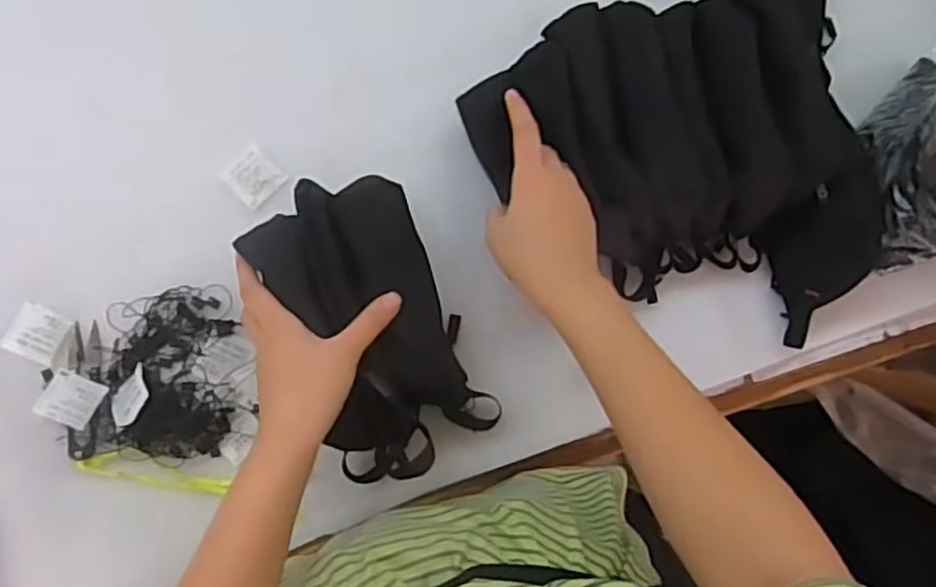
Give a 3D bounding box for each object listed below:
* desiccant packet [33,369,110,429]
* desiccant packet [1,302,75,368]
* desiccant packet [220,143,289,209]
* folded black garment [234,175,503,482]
[{"bbox_3d":[-0.300,0.079,0.549,0.042,0.010,0.035,22,82,-4],"label":"desiccant packet"},{"bbox_3d":[-0.332,0.031,0.560,0.042,0.007,0.039,24,82,-3],"label":"desiccant packet"},{"bbox_3d":[-0.177,-0.096,0.597,0.040,0.010,0.040,44,86,-4],"label":"desiccant packet"},{"bbox_3d":[-0.061,0.019,0.527,0.129,0.055,0.210,-22,87,-26],"label":"folded black garment"}]

